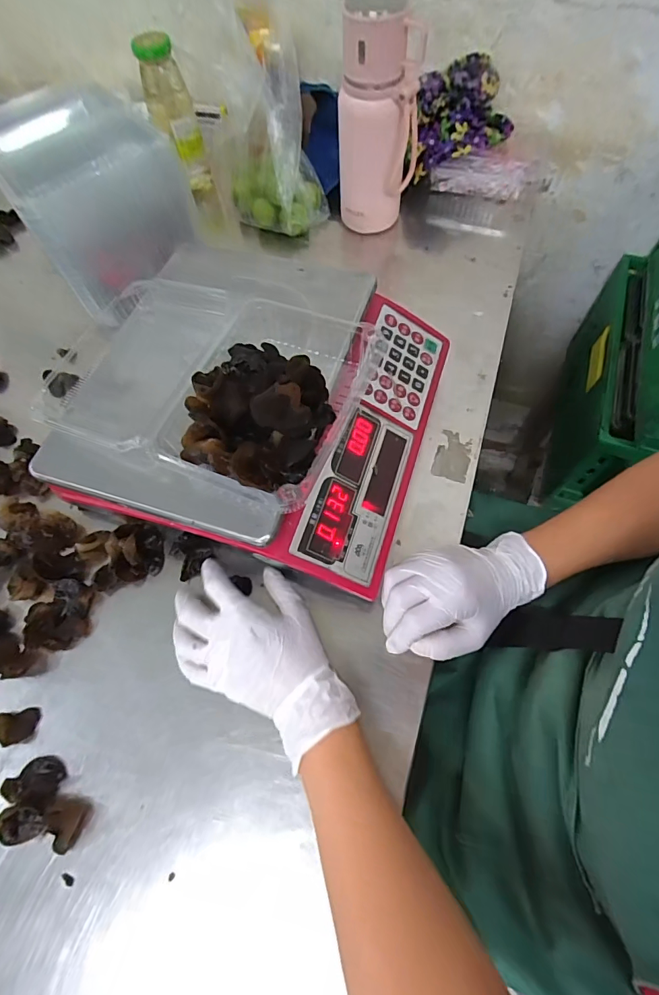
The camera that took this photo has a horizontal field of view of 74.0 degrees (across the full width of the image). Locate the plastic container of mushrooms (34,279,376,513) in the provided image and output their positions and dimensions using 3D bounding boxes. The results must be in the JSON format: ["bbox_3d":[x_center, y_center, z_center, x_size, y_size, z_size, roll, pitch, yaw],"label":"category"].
[{"bbox_3d":[-0.081,-0.099,0.351,0.195,0.067,0.188,20,68,12],"label":"plastic container of mushrooms"}]

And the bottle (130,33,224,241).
[{"bbox_3d":[-0.215,-0.518,0.656,0.064,0.237,0.056,-26,66,-8],"label":"bottle"}]

